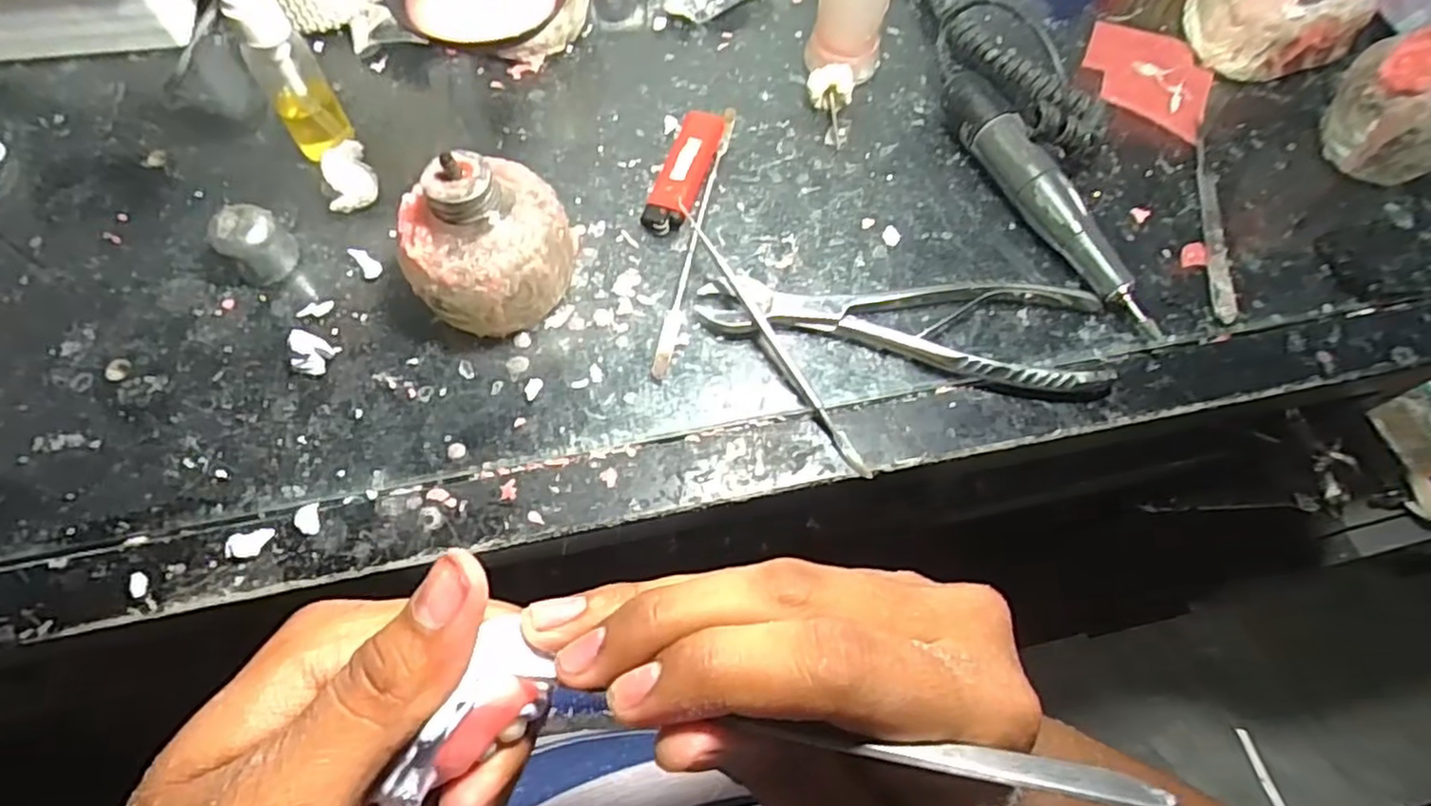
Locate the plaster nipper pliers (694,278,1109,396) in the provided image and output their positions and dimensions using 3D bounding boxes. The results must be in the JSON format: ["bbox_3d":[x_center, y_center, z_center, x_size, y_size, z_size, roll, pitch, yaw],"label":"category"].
[{"bbox_3d":[0.092,-0.043,0.349,0.197,0.015,0.054,11,66,2],"label":"plaster nipper pliers"}]

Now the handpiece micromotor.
[{"bbox_3d":[0.174,-0.108,0.379,0.023,0.031,0.172,-24,69,-13],"label":"handpiece micromotor"}]

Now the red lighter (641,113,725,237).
[{"bbox_3d":[-0.016,-0.126,0.388,0.025,0.011,0.082,16,66,4],"label":"red lighter"}]

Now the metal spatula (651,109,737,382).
[{"bbox_3d":[-0.010,-0.088,0.369,0.009,0.006,0.168,12,66,2],"label":"metal spatula"}]

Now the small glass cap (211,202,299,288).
[{"bbox_3d":[-0.223,-0.078,0.346,0.029,0.033,0.025,-41,74,-18],"label":"small glass cap"}]

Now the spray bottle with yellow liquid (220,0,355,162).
[{"bbox_3d":[-0.213,-0.172,0.343,0.029,0.116,0.033,-31,71,-15],"label":"spray bottle with yellow liquid"}]

